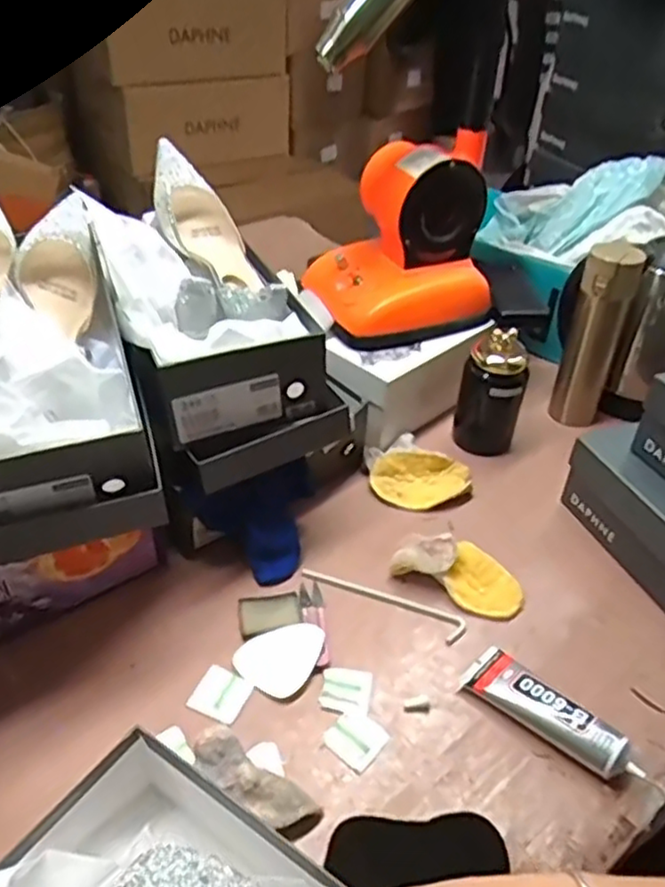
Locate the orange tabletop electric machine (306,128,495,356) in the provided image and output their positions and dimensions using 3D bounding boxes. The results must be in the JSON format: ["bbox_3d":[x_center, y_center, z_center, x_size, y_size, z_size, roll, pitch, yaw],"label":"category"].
[{"bbox_3d":[0.090,-0.259,0.889,0.215,0.201,0.166,-11,42,-17],"label":"orange tabletop electric machine"}]

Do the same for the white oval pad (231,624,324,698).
[{"bbox_3d":[-0.045,0.196,0.658,0.079,0.010,0.066,-29,50,-33],"label":"white oval pad"}]

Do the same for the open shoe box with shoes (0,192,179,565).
[{"bbox_3d":[-0.266,-0.094,0.594,0.175,0.146,0.329,-11,55,-17],"label":"open shoe box with shoes"}]

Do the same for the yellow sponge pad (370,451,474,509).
[{"bbox_3d":[0.107,0.044,0.845,0.118,0.011,0.069,2,71,-2],"label":"yellow sponge pad"}]

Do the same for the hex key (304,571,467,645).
[{"bbox_3d":[0.050,0.159,0.719,0.171,0.005,0.028,18,42,17],"label":"hex key"}]

